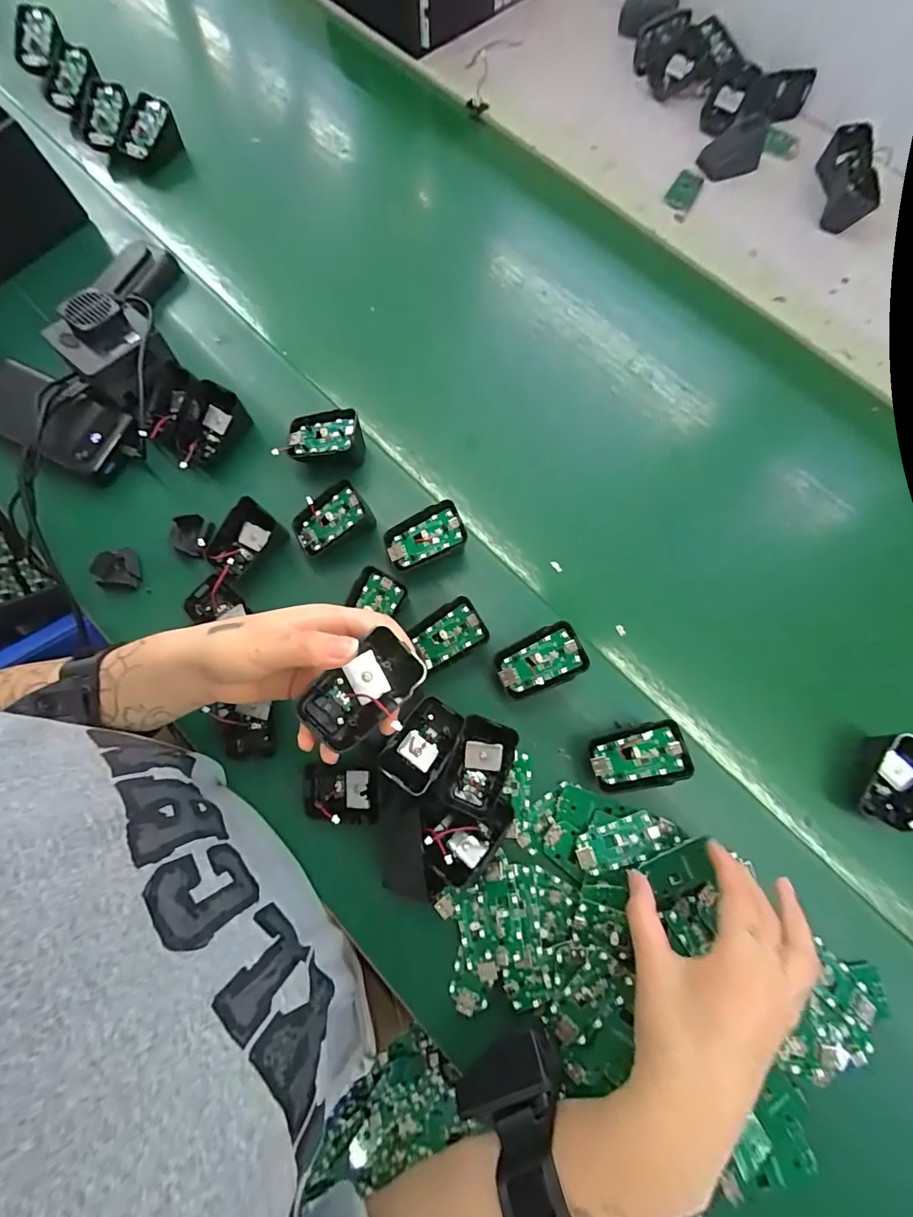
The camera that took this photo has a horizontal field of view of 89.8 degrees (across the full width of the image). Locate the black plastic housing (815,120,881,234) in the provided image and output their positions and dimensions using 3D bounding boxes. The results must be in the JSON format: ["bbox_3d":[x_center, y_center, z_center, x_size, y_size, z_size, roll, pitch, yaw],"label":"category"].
[{"bbox_3d":[0.445,-0.488,0.521,0.044,0.036,0.120,7,75,1],"label":"black plastic housing"}]

